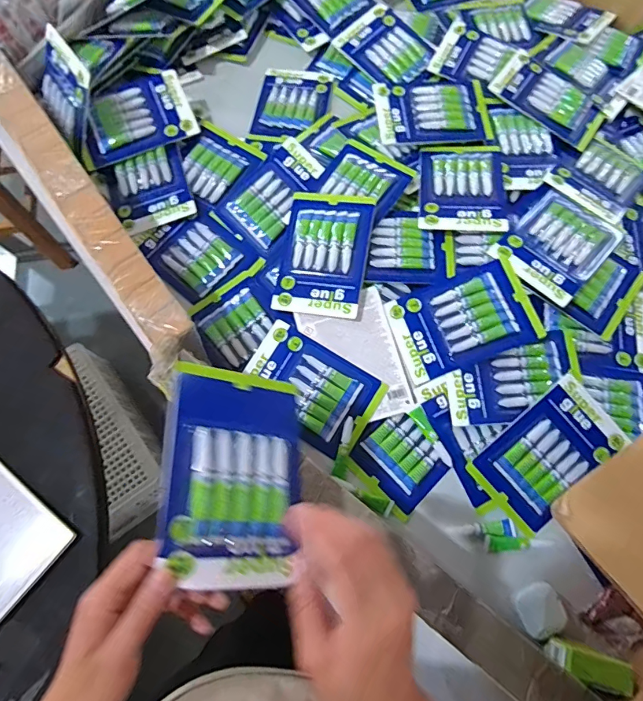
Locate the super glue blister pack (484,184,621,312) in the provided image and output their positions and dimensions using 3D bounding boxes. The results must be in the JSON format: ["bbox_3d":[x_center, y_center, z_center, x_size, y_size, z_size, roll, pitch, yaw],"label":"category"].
[{"bbox_3d":[0.311,-0.145,0.598,0.123,0.023,0.160,41,74,16],"label":"super glue blister pack"}]

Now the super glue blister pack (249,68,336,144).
[{"bbox_3d":[-0.047,-0.397,0.732,0.115,0.017,0.161,9,71,3],"label":"super glue blister pack"}]

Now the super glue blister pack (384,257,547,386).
[{"bbox_3d":[0.177,-0.040,0.574,0.171,0.015,0.114,-23,75,8],"label":"super glue blister pack"}]

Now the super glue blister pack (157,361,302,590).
[{"bbox_3d":[-0.063,0.095,0.363,0.115,0.018,0.166,15,55,-32],"label":"super glue blister pack"}]

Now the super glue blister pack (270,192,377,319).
[{"bbox_3d":[0.004,-0.130,0.602,0.115,0.014,0.167,8,81,12],"label":"super glue blister pack"}]

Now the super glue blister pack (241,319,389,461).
[{"bbox_3d":[-0.015,0.047,0.572,0.168,0.019,0.111,31,73,10],"label":"super glue blister pack"}]

